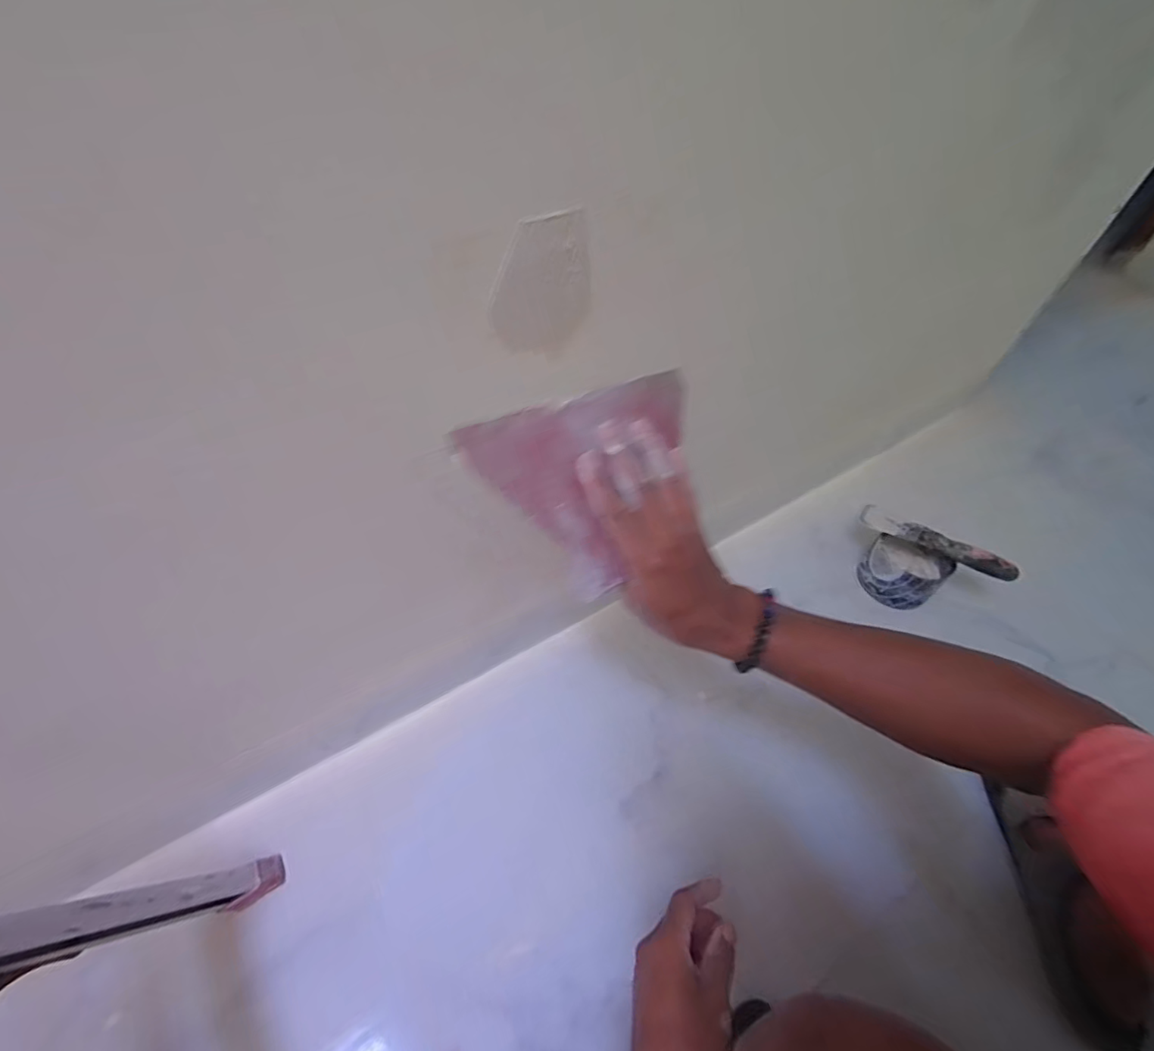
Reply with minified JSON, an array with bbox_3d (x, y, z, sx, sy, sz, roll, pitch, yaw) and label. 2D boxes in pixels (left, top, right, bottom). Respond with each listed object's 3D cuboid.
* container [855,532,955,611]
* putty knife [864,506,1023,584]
[{"bbox_3d":[0.487,0.063,0.806,0.097,0.069,0.094,1,48,-1],"label":"container"},{"bbox_3d":[0.519,0.021,0.783,0.204,0.031,0.038,27,53,21],"label":"putty knife"}]

